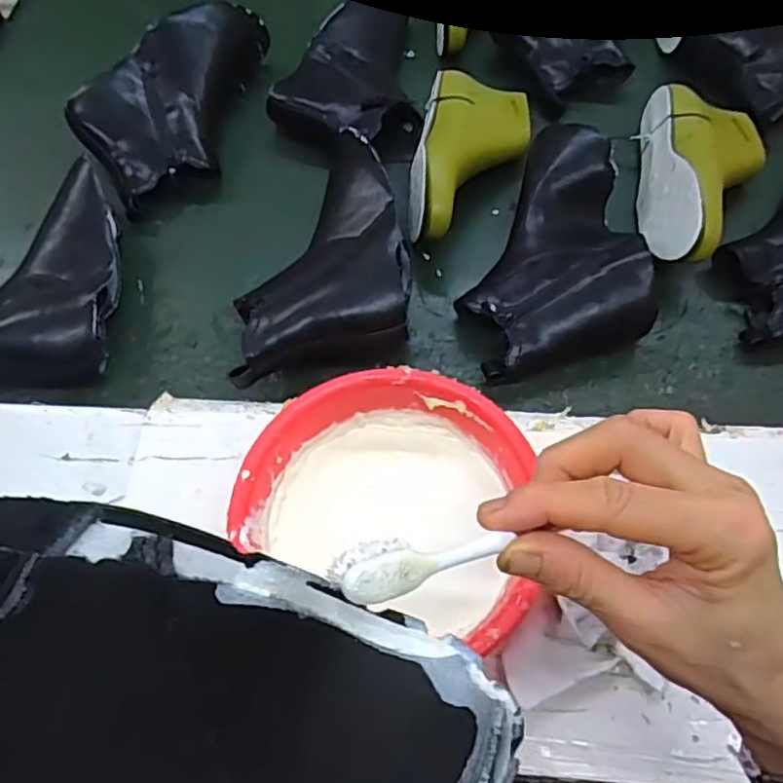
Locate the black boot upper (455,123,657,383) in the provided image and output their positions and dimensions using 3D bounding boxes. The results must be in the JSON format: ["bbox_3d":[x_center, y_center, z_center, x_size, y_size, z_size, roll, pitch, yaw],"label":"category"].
[{"bbox_3d":[0.163,-0.119,0.584,0.152,0.060,0.262,19,64,13],"label":"black boot upper"}]

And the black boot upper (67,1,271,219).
[{"bbox_3d":[-0.242,-0.315,0.707,0.158,0.080,0.264,10,63,9],"label":"black boot upper"}]

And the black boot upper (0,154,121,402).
[{"bbox_3d":[-0.328,-0.095,0.600,0.148,0.066,0.206,-12,62,-3],"label":"black boot upper"}]

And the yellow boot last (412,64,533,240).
[{"bbox_3d":[0.075,-0.224,0.640,0.102,0.071,0.215,9,62,8],"label":"yellow boot last"}]

